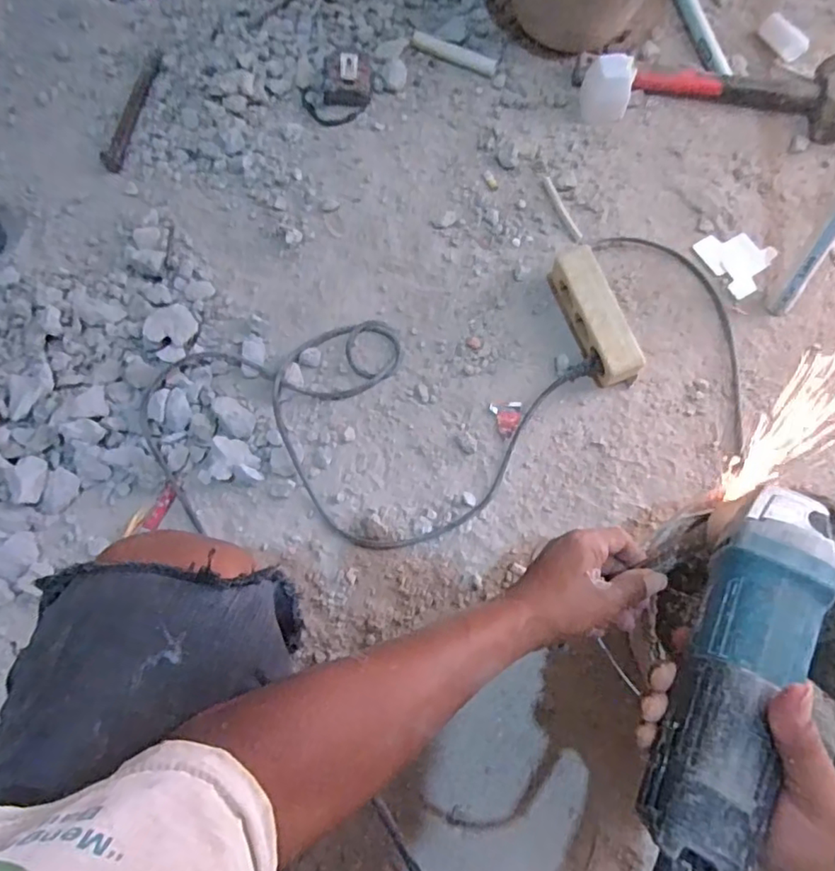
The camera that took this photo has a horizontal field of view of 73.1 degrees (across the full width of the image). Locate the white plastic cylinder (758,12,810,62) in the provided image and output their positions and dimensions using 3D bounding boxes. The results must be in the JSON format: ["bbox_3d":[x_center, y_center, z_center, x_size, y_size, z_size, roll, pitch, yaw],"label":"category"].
[{"bbox_3d":[0.527,-0.574,0.814,0.031,0.032,0.072,-31,77,-10],"label":"white plastic cylinder"}]

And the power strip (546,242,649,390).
[{"bbox_3d":[0.205,-0.134,0.654,0.041,0.068,0.160,-21,76,-7],"label":"power strip"}]

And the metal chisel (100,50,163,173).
[{"bbox_3d":[-0.381,-0.437,0.756,0.032,0.015,0.189,13,74,2],"label":"metal chisel"}]

